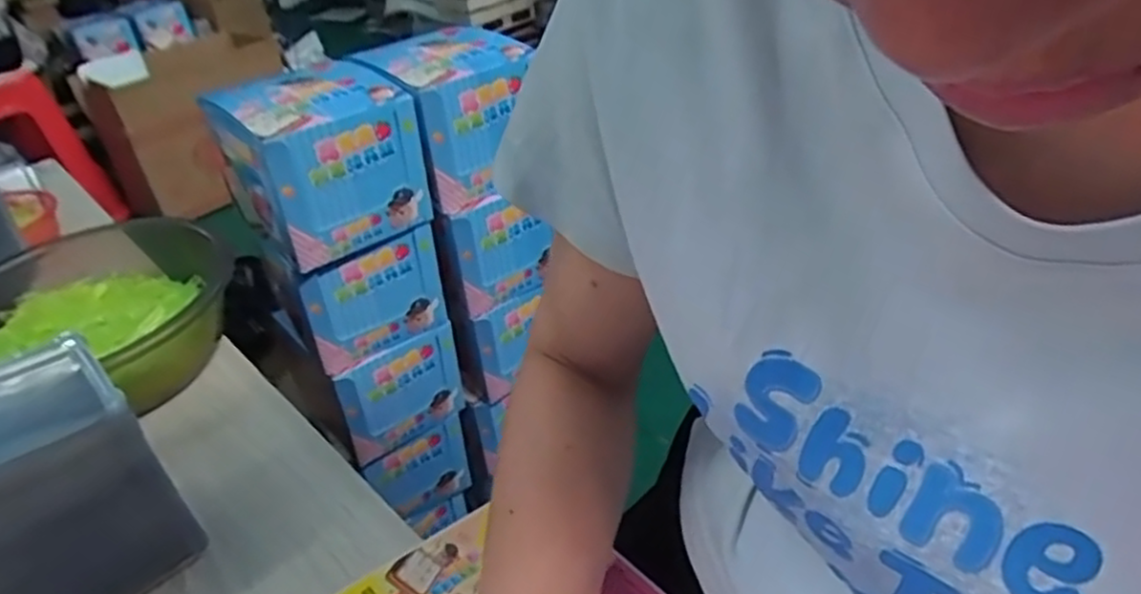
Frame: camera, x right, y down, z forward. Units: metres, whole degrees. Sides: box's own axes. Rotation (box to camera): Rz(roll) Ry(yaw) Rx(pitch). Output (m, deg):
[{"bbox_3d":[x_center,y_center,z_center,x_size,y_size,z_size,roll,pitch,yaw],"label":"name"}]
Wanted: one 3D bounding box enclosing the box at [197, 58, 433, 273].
[{"bbox_3d":[-0.236,-0.129,0.696,0.144,0.131,0.123,-32,43,-32],"label":"box"}]

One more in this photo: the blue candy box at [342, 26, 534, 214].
[{"bbox_3d":[-0.116,-0.192,0.769,0.149,0.130,0.122,-30,42,-31],"label":"blue candy box"}]

